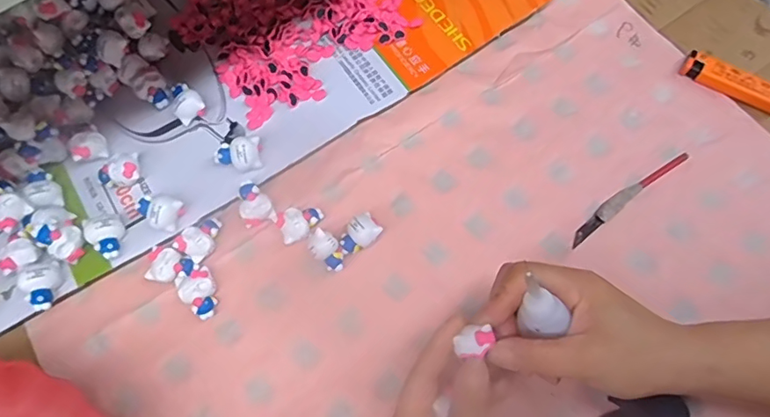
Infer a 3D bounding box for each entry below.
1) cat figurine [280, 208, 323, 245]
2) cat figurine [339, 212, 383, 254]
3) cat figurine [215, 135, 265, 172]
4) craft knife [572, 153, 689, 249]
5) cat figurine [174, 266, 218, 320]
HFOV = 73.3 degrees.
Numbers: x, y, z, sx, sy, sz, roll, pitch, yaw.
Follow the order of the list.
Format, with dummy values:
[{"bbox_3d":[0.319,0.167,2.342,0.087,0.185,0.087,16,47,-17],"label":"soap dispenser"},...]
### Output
[{"bbox_3d":[-0.062,0.011,0.390,0.032,0.013,0.023,-19,71,-5],"label":"cat figurine"},{"bbox_3d":[-0.019,0.020,0.388,0.031,0.017,0.021,-35,73,-10],"label":"cat figurine"},{"bbox_3d":[-0.114,-0.041,0.402,0.036,0.023,0.022,-8,70,-1],"label":"cat figurine"},{"bbox_3d":[0.189,-0.010,0.404,0.119,0.006,0.012,-36,73,-11],"label":"craft knife"},{"bbox_3d":[-0.134,0.062,0.378,0.025,0.017,0.035,-31,72,-9],"label":"cat figurine"}]

